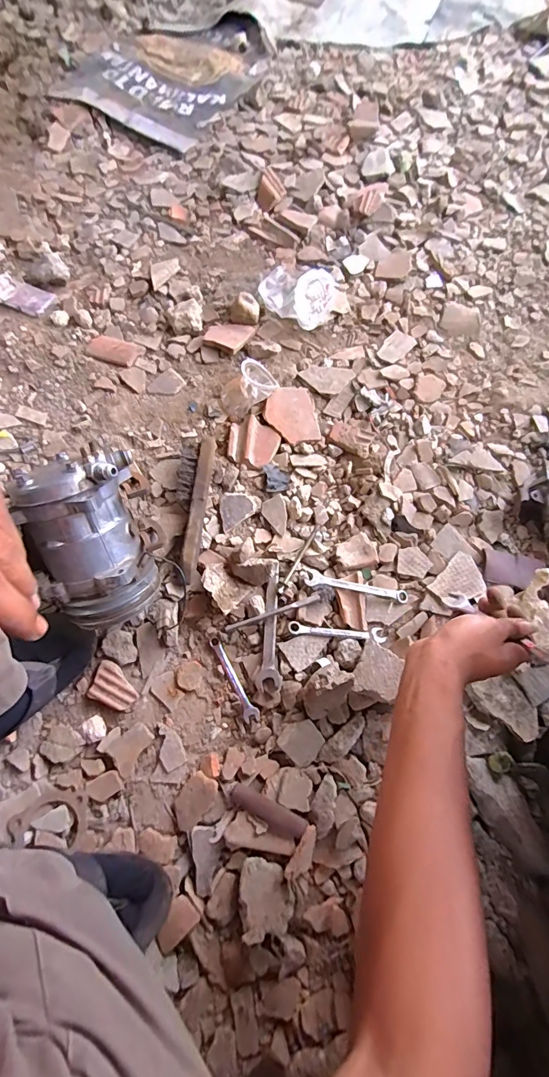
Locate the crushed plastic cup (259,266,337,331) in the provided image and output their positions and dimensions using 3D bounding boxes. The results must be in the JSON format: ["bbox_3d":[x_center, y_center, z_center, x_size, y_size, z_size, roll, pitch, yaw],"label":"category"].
[{"bbox_3d":[0.037,-0.449,0.772,0.140,0.074,0.090,29,73,7],"label":"crushed plastic cup"}]

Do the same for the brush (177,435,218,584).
[{"bbox_3d":[-0.129,-0.049,0.652,0.052,0.037,0.236,7,72,0],"label":"brush"}]

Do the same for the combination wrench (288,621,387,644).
[{"bbox_3d":[0.088,0.132,0.604,0.136,0.011,0.020,5,72,-1],"label":"combination wrench"}]

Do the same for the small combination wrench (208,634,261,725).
[{"bbox_3d":[-0.060,0.197,0.597,0.021,0.008,0.124,-29,75,-11],"label":"small combination wrench"}]

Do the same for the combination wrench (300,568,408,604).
[{"bbox_3d":[0.117,0.070,0.621,0.157,0.012,0.025,12,72,2],"label":"combination wrench"}]

